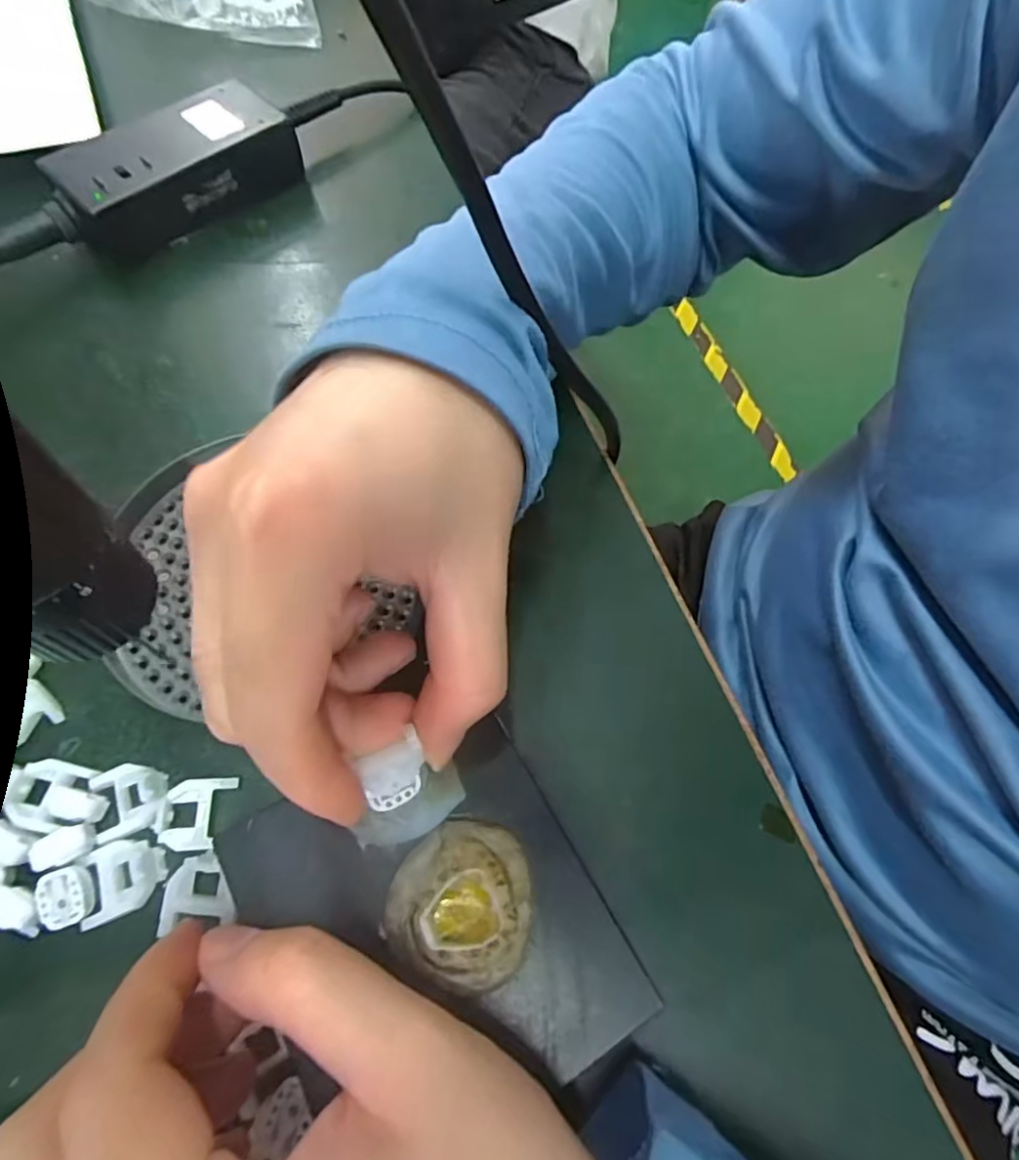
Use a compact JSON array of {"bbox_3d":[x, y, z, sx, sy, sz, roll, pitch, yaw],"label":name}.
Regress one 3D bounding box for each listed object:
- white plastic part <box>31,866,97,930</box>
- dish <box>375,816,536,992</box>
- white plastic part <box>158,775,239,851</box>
[{"bbox_3d":[-0.134,0.095,0.184,0.014,0.006,0.016,-17,68,-9],"label":"white plastic part"},{"bbox_3d":[-0.014,0.090,0.172,0.040,0.014,0.041,0,66,-1],"label":"dish"},{"bbox_3d":[-0.101,0.075,0.197,0.019,0.004,0.023,7,66,2],"label":"white plastic part"}]

